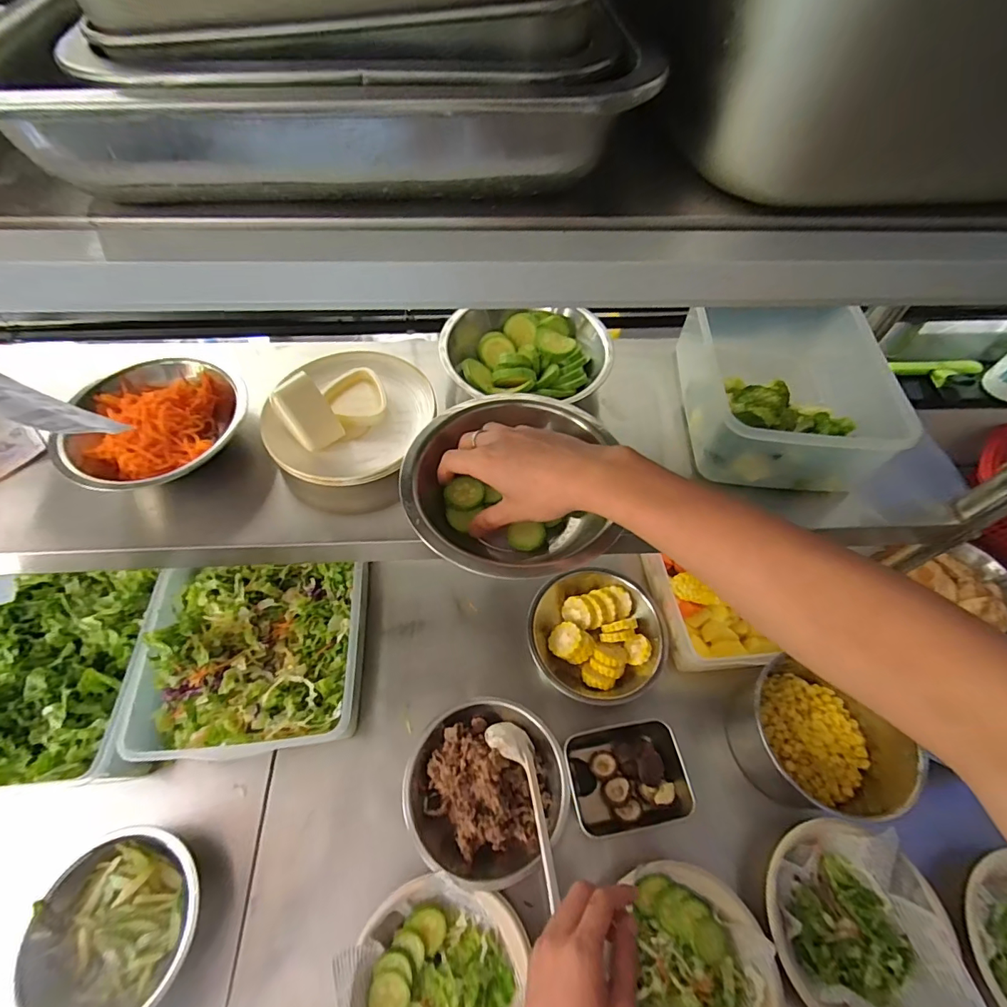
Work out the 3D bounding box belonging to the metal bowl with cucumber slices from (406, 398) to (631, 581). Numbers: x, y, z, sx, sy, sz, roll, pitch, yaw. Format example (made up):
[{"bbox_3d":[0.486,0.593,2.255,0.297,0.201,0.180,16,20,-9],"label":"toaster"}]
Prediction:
[{"bbox_3d":[0.004,-0.016,0.446,0.179,0.067,0.168,0,57,-1],"label":"metal bowl with cucumber slices"}]

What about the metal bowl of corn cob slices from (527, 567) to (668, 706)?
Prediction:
[{"bbox_3d":[0.131,0.189,0.690,0.185,0.054,0.192,0,57,-1],"label":"metal bowl of corn cob slices"}]

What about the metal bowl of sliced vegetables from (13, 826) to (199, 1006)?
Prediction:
[{"bbox_3d":[-0.399,0.444,0.499,0.156,0.070,0.163,0,57,-1],"label":"metal bowl of sliced vegetables"}]

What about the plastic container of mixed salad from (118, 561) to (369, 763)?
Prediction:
[{"bbox_3d":[-0.312,0.186,0.625,0.249,0.115,0.263,-6,58,-5],"label":"plastic container of mixed salad"}]

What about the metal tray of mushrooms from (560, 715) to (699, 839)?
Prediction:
[{"bbox_3d":[0.151,0.340,0.592,0.141,0.064,0.113,-9,58,-7],"label":"metal tray of mushrooms"}]

